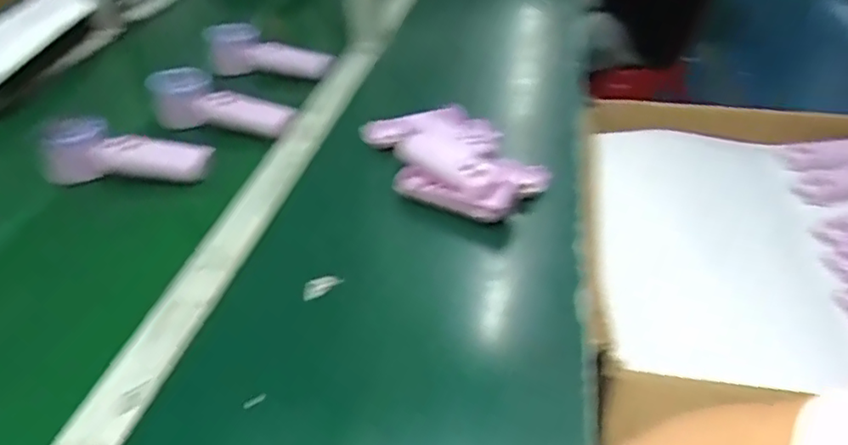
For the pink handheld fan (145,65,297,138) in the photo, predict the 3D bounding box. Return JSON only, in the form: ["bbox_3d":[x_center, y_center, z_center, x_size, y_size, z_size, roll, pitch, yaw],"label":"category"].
[{"bbox_3d":[-0.242,-0.137,0.711,0.166,0.050,0.058,13,36,-10],"label":"pink handheld fan"}]

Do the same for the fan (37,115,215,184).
[{"bbox_3d":[-0.312,-0.071,0.631,0.164,0.068,0.057,-8,38,-8],"label":"fan"}]

